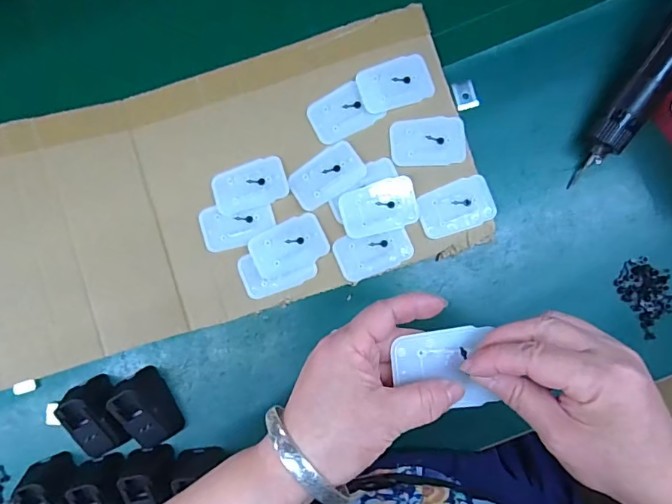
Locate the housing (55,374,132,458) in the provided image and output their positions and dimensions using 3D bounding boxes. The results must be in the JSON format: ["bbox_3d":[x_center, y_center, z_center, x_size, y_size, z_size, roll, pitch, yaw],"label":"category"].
[{"bbox_3d":[-0.223,0.154,0.437,0.040,0.041,0.070,-17,90,1],"label":"housing"}]

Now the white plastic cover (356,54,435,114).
[{"bbox_3d":[0.057,-0.159,0.449,0.070,0.008,0.045,-18,88,1],"label":"white plastic cover"}]

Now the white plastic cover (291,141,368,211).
[{"bbox_3d":[-0.009,-0.071,0.448,0.069,0.007,0.044,-35,88,0],"label":"white plastic cover"}]

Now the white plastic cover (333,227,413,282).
[{"bbox_3d":[0.035,-0.002,0.450,0.069,0.010,0.041,-22,88,1],"label":"white plastic cover"}]

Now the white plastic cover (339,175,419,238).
[{"bbox_3d":[0.041,-0.042,0.445,0.071,0.007,0.047,-16,88,1],"label":"white plastic cover"}]

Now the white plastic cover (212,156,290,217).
[{"bbox_3d":[-0.081,-0.062,0.452,0.070,0.009,0.043,-20,88,1],"label":"white plastic cover"}]

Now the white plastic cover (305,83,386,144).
[{"bbox_3d":[0.007,-0.133,0.455,0.062,0.007,0.048,-30,88,0],"label":"white plastic cover"}]

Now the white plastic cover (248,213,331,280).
[{"bbox_3d":[-0.044,-0.005,0.447,0.069,0.010,0.045,-26,88,0],"label":"white plastic cover"}]

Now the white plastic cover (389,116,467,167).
[{"bbox_3d":[0.087,-0.105,0.451,0.070,0.008,0.045,-4,89,1],"label":"white plastic cover"}]

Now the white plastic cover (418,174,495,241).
[{"bbox_3d":[0.113,-0.042,0.445,0.069,0.004,0.046,-19,86,1],"label":"white plastic cover"}]

